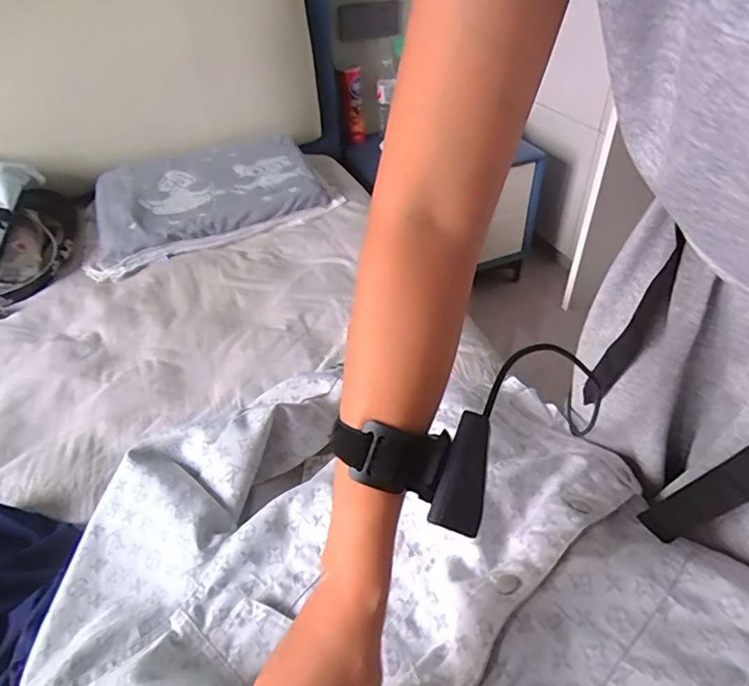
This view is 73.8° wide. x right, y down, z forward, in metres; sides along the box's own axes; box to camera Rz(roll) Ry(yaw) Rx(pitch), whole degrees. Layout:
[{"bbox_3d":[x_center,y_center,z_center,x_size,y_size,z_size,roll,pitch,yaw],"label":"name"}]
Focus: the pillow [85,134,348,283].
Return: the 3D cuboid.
[{"bbox_3d":[-0.427,-0.363,1.210,0.542,0.123,0.393,-23,46,-20],"label":"pillow"}]

